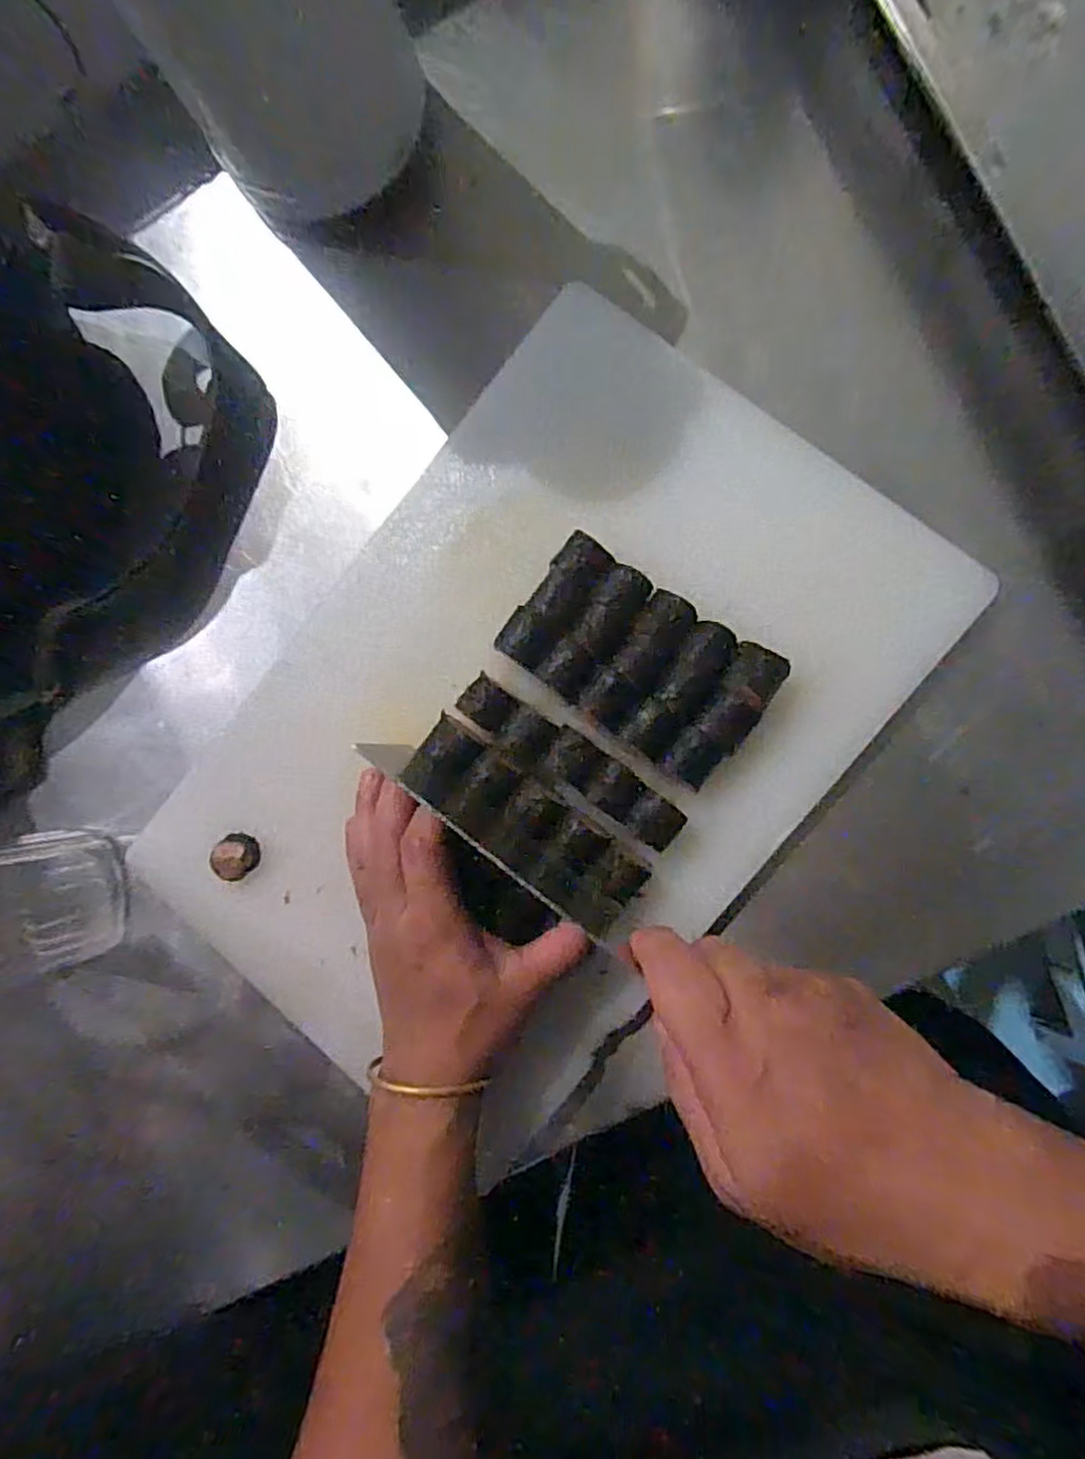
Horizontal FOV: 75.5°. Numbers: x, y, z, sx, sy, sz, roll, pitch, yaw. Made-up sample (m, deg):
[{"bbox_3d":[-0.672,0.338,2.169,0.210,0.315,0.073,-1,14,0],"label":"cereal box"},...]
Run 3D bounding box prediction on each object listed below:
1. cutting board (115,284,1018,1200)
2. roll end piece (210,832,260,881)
[{"bbox_3d":[-0.009,-0.001,0.411,0.315,0.023,0.456,39,94,8],"label":"cutting board"},{"bbox_3d":[-0.189,0.079,0.436,0.030,0.018,0.026,-37,84,4],"label":"roll end piece"}]

